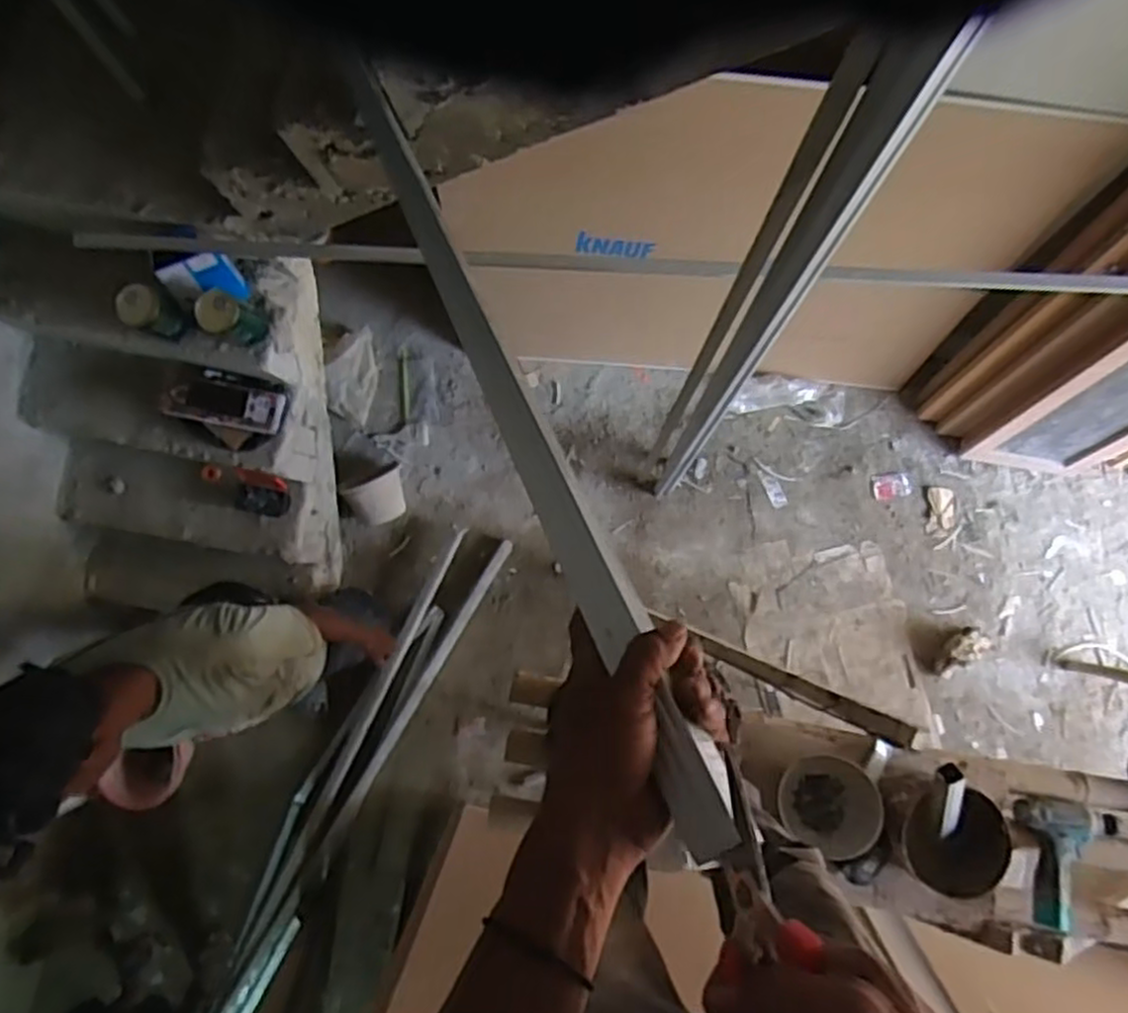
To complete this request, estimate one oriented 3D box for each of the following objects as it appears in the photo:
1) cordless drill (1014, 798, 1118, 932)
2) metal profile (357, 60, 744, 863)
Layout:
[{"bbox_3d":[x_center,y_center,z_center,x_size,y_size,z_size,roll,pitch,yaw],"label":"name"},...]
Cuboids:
[{"bbox_3d":[0.871,0.601,1.252,0.177,0.077,0.196,-1,85,2],"label":"cordless drill"},{"bbox_3d":[-0.072,-0.157,0.615,0.035,0.020,0.876,-25,55,0],"label":"metal profile"}]

